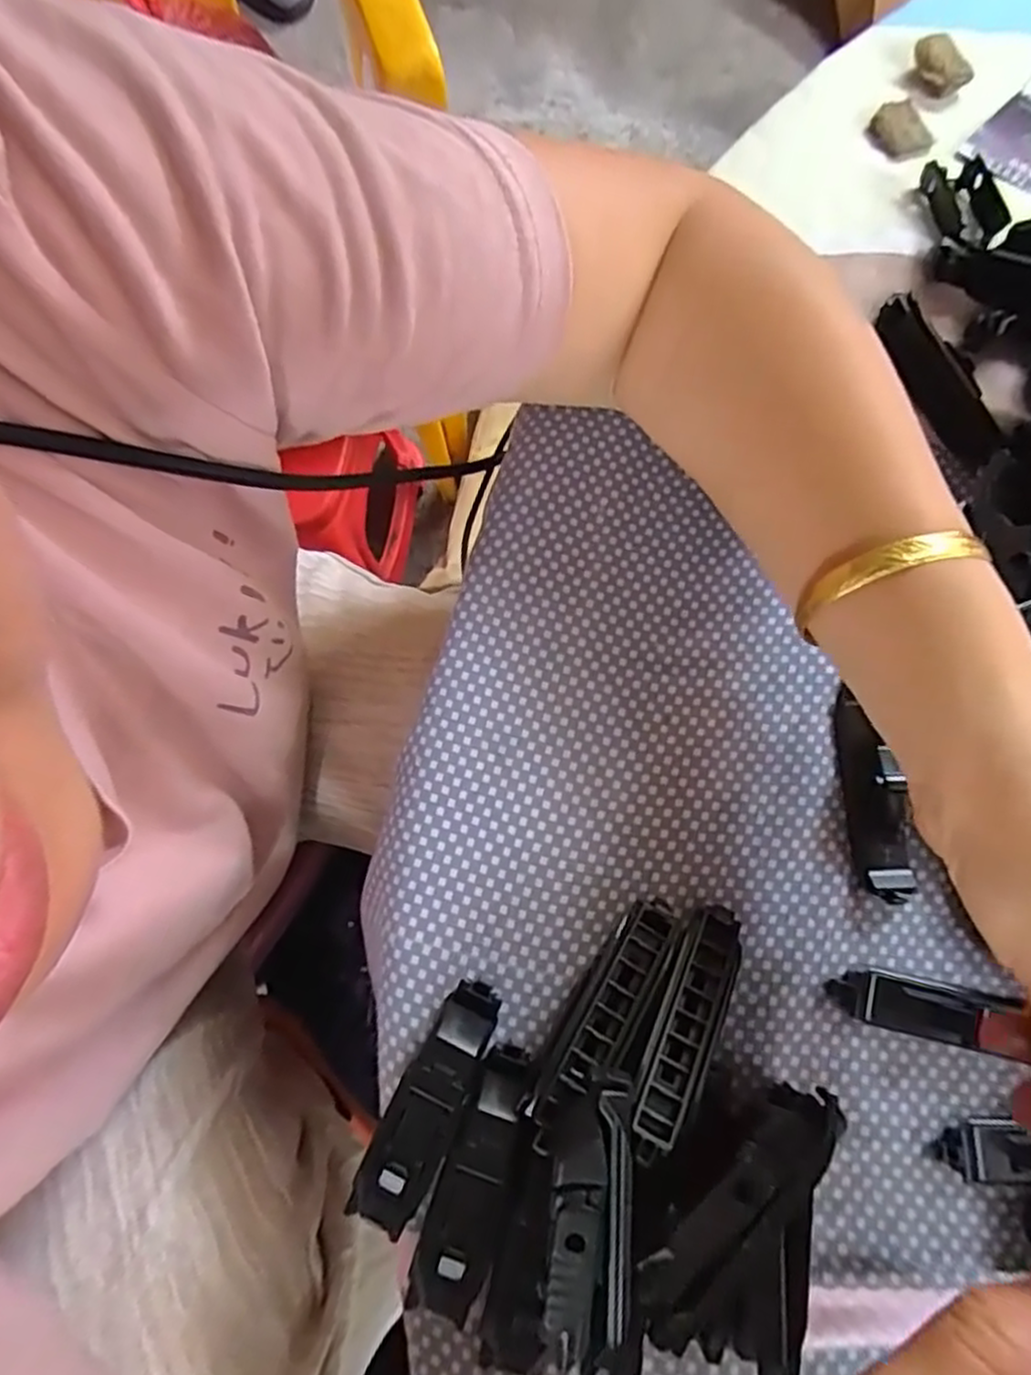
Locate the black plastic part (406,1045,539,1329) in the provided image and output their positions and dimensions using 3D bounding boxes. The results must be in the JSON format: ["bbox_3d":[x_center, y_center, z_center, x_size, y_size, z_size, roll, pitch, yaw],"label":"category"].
[{"bbox_3d":[-0.011,0.153,0.230,0.022,0.023,0.070,18,77,5],"label":"black plastic part"}]

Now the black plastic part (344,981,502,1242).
[{"bbox_3d":[-0.027,0.132,0.234,0.021,0.022,0.071,25,78,6],"label":"black plastic part"}]

